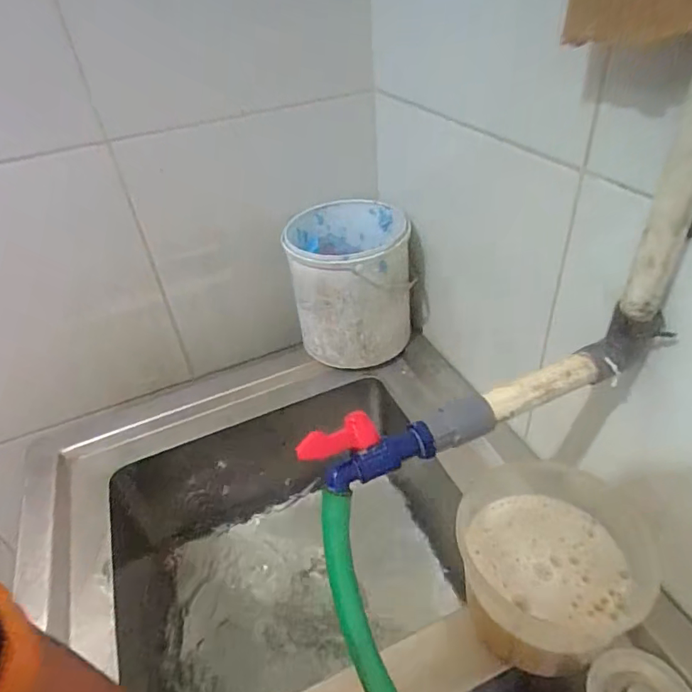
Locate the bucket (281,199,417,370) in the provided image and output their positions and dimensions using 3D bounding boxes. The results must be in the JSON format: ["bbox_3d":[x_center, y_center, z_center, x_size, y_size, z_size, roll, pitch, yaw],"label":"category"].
[{"bbox_3d":[0.008,-0.091,0.768,0.172,0.191,0.181,-5,39,1],"label":"bucket"}]

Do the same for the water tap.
[{"bbox_3d":[0.014,0.074,0.346,0.096,0.050,0.026,-15,15,-22],"label":"water tap"}]

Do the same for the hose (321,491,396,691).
[{"bbox_3d":[0.007,0.176,0.335,0.025,0.024,0.153,-14,80,-11],"label":"hose"}]

